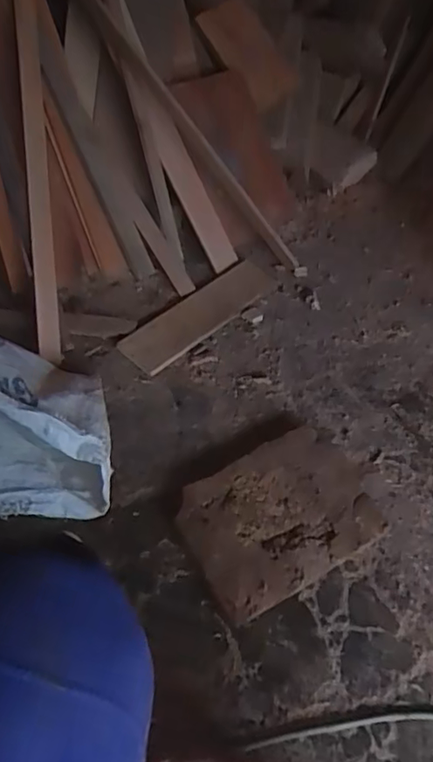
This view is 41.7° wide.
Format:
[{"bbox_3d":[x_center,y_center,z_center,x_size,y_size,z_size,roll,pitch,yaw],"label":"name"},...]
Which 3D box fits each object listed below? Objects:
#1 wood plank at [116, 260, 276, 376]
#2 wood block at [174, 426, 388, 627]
[{"bbox_3d":[-0.021,-0.111,0.913,0.080,0.017,0.295,36,55,24],"label":"wood plank"},{"bbox_3d":[0.081,0.158,0.681,0.241,0.031,0.162,-24,55,-24],"label":"wood block"}]

